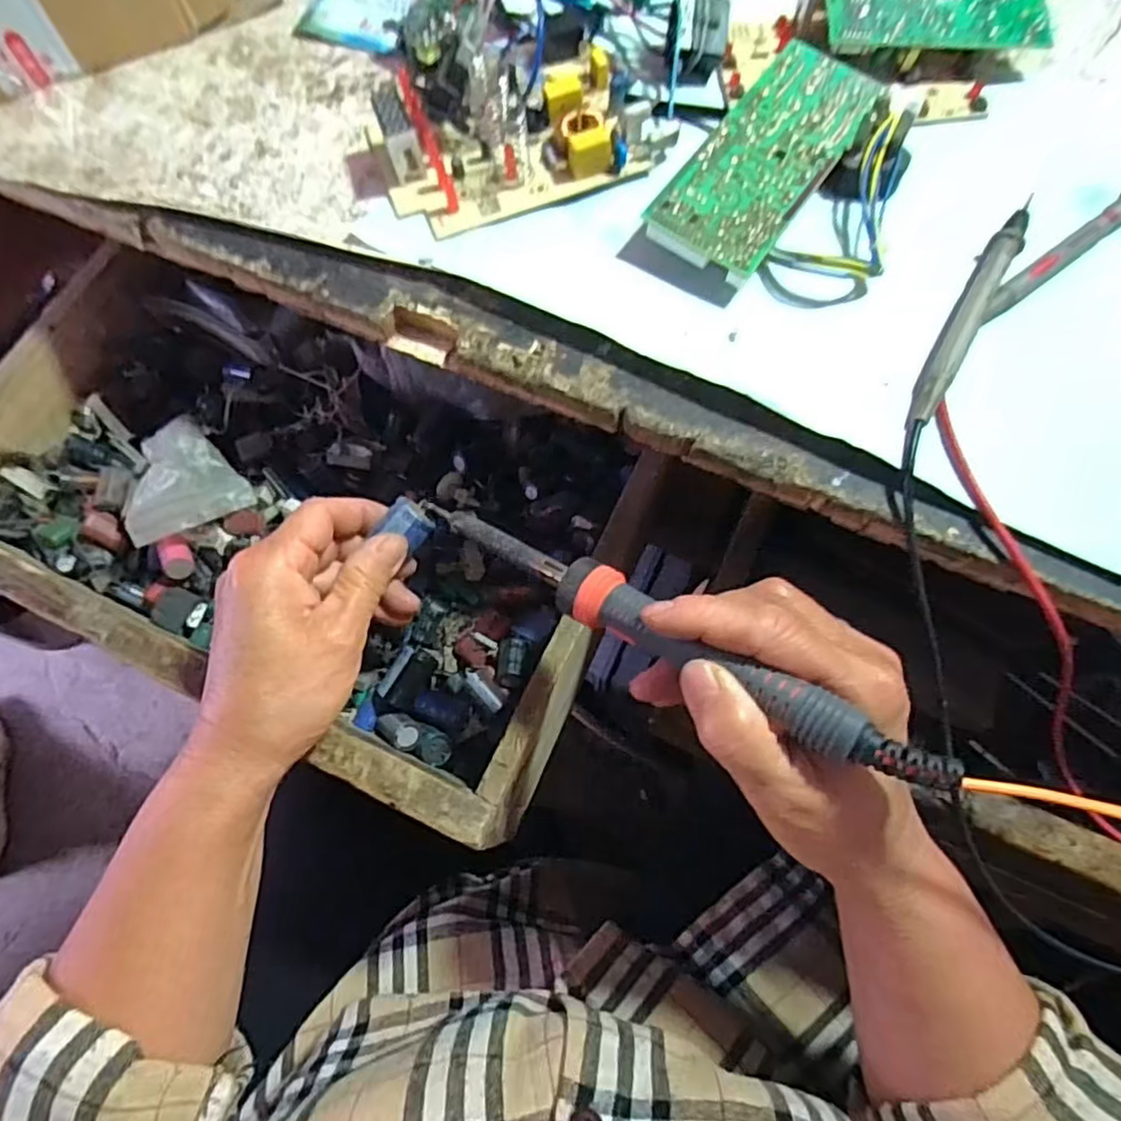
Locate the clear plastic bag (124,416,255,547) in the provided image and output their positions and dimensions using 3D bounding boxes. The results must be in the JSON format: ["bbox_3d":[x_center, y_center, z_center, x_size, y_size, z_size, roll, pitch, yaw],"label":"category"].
[{"bbox_3d":[-0.228,-0.051,0.398,0.064,0.024,0.071,-31,73,-11],"label":"clear plastic bag"}]

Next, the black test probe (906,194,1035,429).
[{"bbox_3d":[0.171,-0.104,0.284,0.013,0.013,0.125,32,72,11],"label":"black test probe"}]

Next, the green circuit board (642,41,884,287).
[{"bbox_3d":[0.094,-0.182,0.312,0.053,0.020,0.137,34,73,11],"label":"green circuit board"}]

